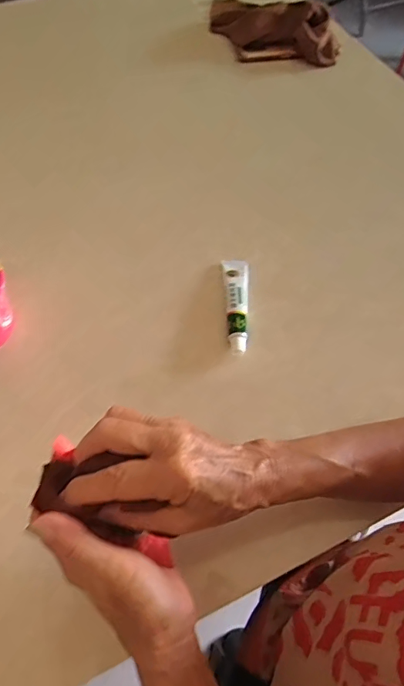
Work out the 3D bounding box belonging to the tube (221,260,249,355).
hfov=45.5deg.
[{"bbox_3d":[0.036,-0.043,0.504,0.026,0.016,0.119,2,60,0],"label":"tube"}]

